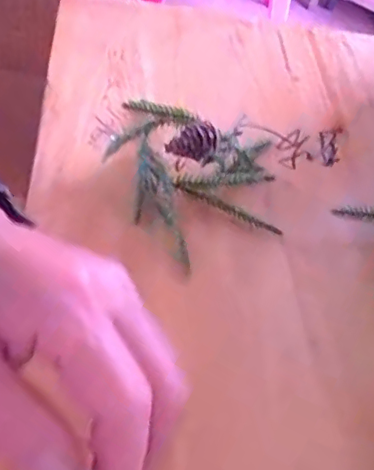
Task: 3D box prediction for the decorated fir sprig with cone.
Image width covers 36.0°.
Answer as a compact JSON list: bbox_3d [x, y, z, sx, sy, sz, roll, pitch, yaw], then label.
[{"bbox_3d":[0.043,-0.055,0.392,0.190,0.044,0.104,-20,58,-27],"label":"decorated fir sprig with cone"}]

